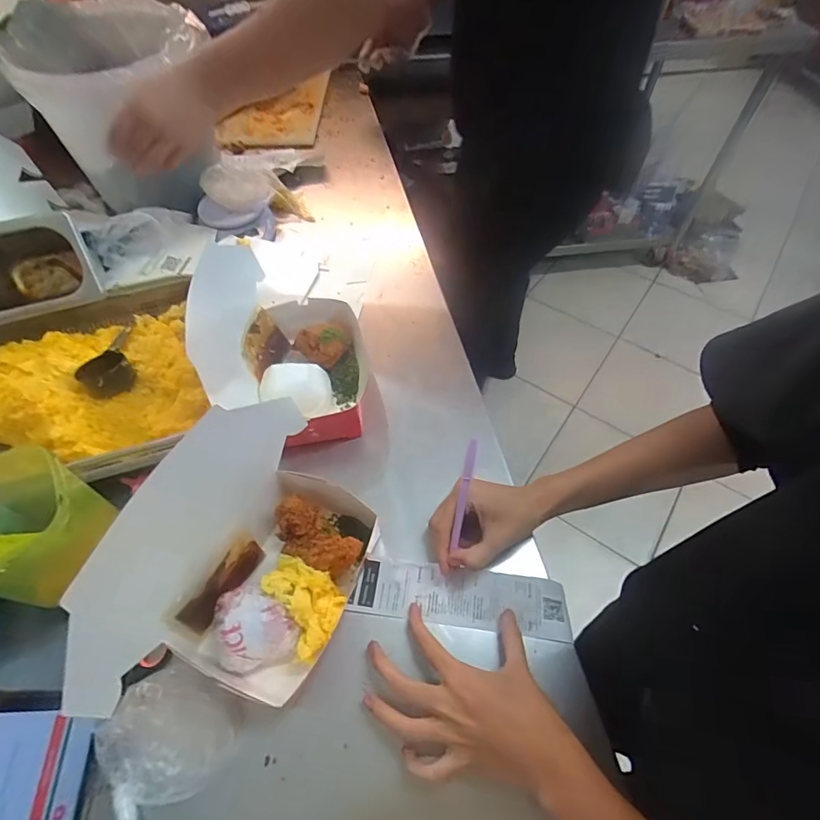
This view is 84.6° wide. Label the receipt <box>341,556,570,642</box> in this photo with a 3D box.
[{"bbox_3d":[0.050,0.185,0.449,0.209,0.007,0.055,6,57,4],"label":"receipt"}]

